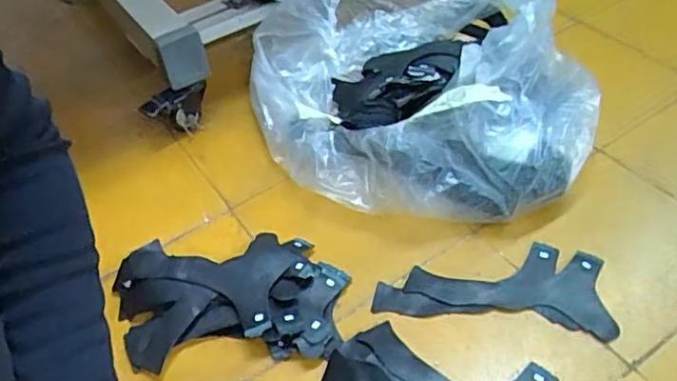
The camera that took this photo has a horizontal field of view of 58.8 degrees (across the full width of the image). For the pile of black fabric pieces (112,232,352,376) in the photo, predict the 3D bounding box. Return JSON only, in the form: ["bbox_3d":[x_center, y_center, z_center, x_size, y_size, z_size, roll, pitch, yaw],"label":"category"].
[{"bbox_3d":[-0.112,0.104,0.610,0.222,0.029,0.140,-6,46,1],"label":"pile of black fabric pieces"}]

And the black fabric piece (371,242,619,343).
[{"bbox_3d":[0.154,0.091,0.605,0.224,0.007,0.094,5,47,12],"label":"black fabric piece"}]

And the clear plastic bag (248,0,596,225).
[{"bbox_3d":[0.087,-0.126,0.715,0.360,0.178,0.352,-11,46,-4],"label":"clear plastic bag"}]

